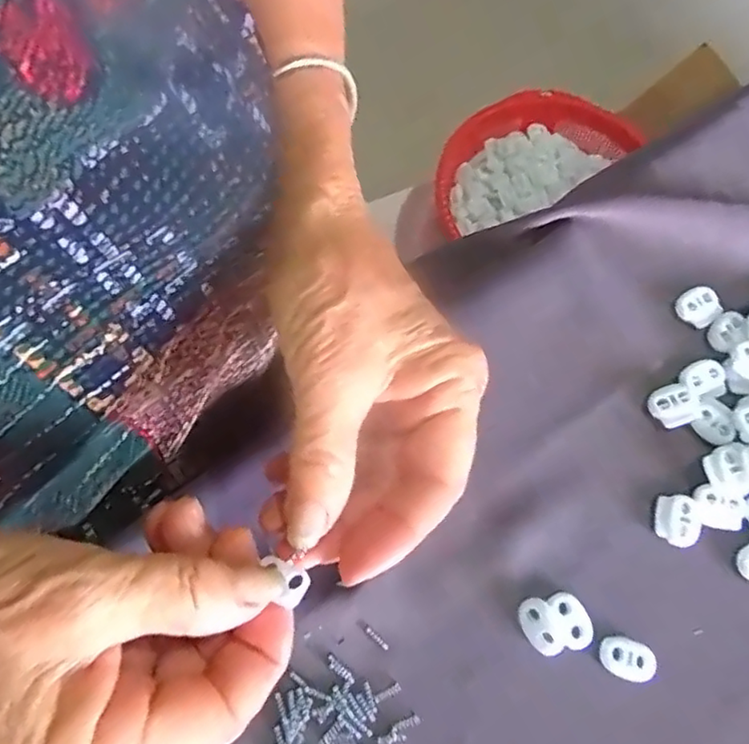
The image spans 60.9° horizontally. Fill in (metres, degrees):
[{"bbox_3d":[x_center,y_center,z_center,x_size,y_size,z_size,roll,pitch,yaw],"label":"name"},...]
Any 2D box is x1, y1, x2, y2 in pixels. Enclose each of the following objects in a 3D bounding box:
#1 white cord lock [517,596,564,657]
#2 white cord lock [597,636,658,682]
[{"bbox_3d":[0.069,0.106,0.265,0.013,0.008,0.023,-23,73,-11],"label":"white cord lock"},{"bbox_3d":[0.104,0.118,0.262,0.022,0.006,0.015,16,70,2],"label":"white cord lock"}]

